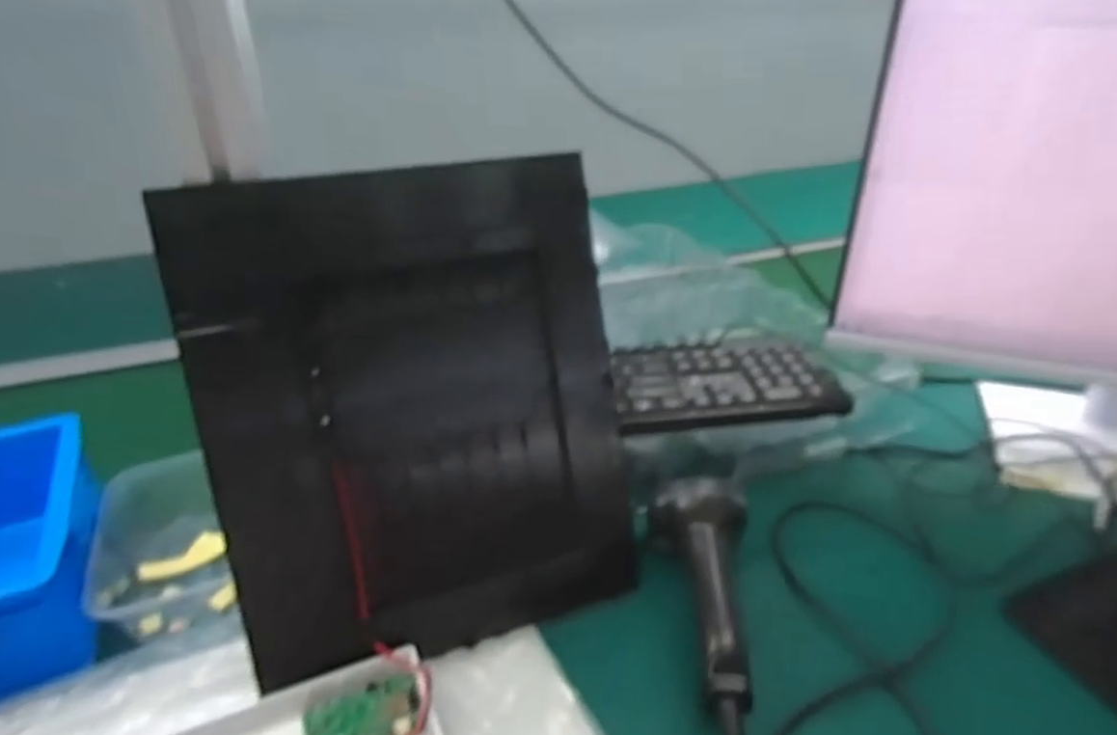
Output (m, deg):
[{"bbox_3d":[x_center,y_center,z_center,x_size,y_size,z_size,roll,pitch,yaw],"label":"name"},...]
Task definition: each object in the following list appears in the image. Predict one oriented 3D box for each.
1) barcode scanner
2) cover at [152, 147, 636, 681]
[{"bbox_3d":[0.088,0.139,0.461,0.069,0.060,0.155,4,29,9],"label":"barcode scanner"},{"bbox_3d":[-0.074,0.035,0.433,0.243,0.297,0.017,-12,16,-24],"label":"cover"}]

